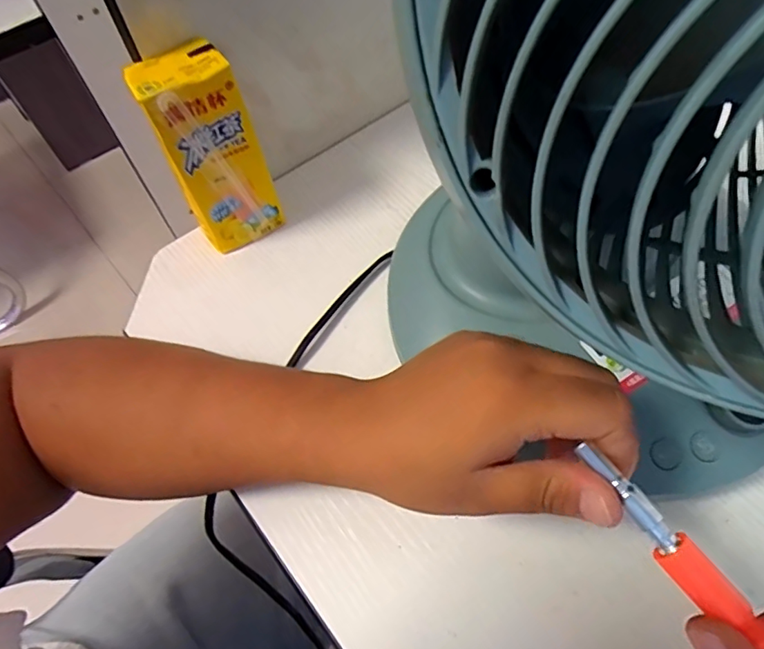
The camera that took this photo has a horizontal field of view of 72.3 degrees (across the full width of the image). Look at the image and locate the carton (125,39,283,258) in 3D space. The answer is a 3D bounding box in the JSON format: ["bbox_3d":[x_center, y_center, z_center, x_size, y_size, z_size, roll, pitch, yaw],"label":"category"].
[{"bbox_3d":[-0.110,-0.109,0.348,0.058,0.130,0.033,-28,60,-13],"label":"carton"}]

